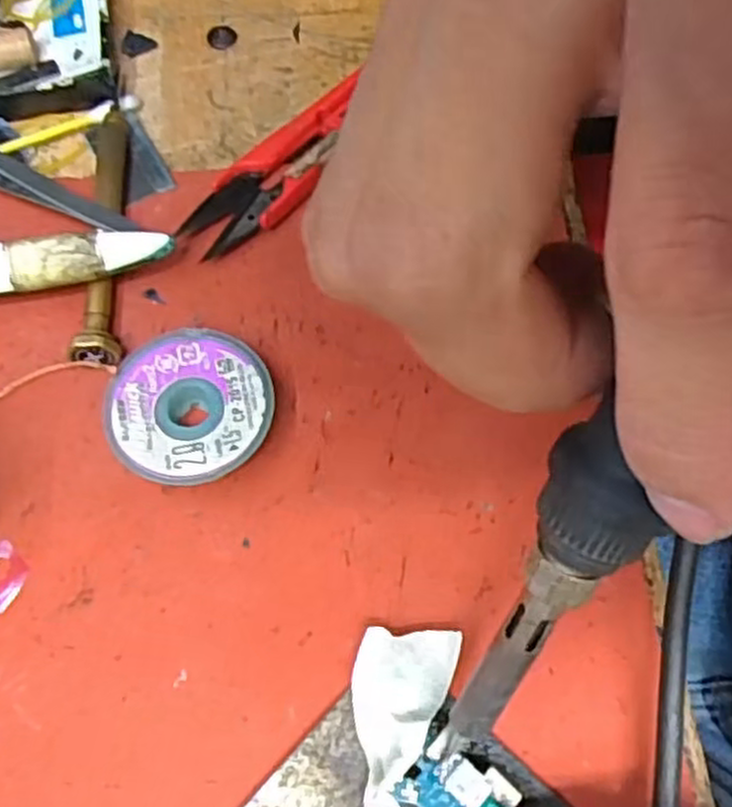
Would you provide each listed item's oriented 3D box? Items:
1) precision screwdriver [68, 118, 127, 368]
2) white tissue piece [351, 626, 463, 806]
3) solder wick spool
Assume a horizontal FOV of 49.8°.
[{"bbox_3d":[-0.082,-0.056,0.243,0.013,0.014,0.096,-5,67,-4],"label":"precision screwdriver"},{"bbox_3d":[0.006,0.071,0.184,0.022,0.006,0.042,13,54,17],"label":"white tissue piece"},{"bbox_3d":[-0.048,0.002,0.219,0.044,0.013,0.044,0,67,-1],"label":"solder wick spool"}]

